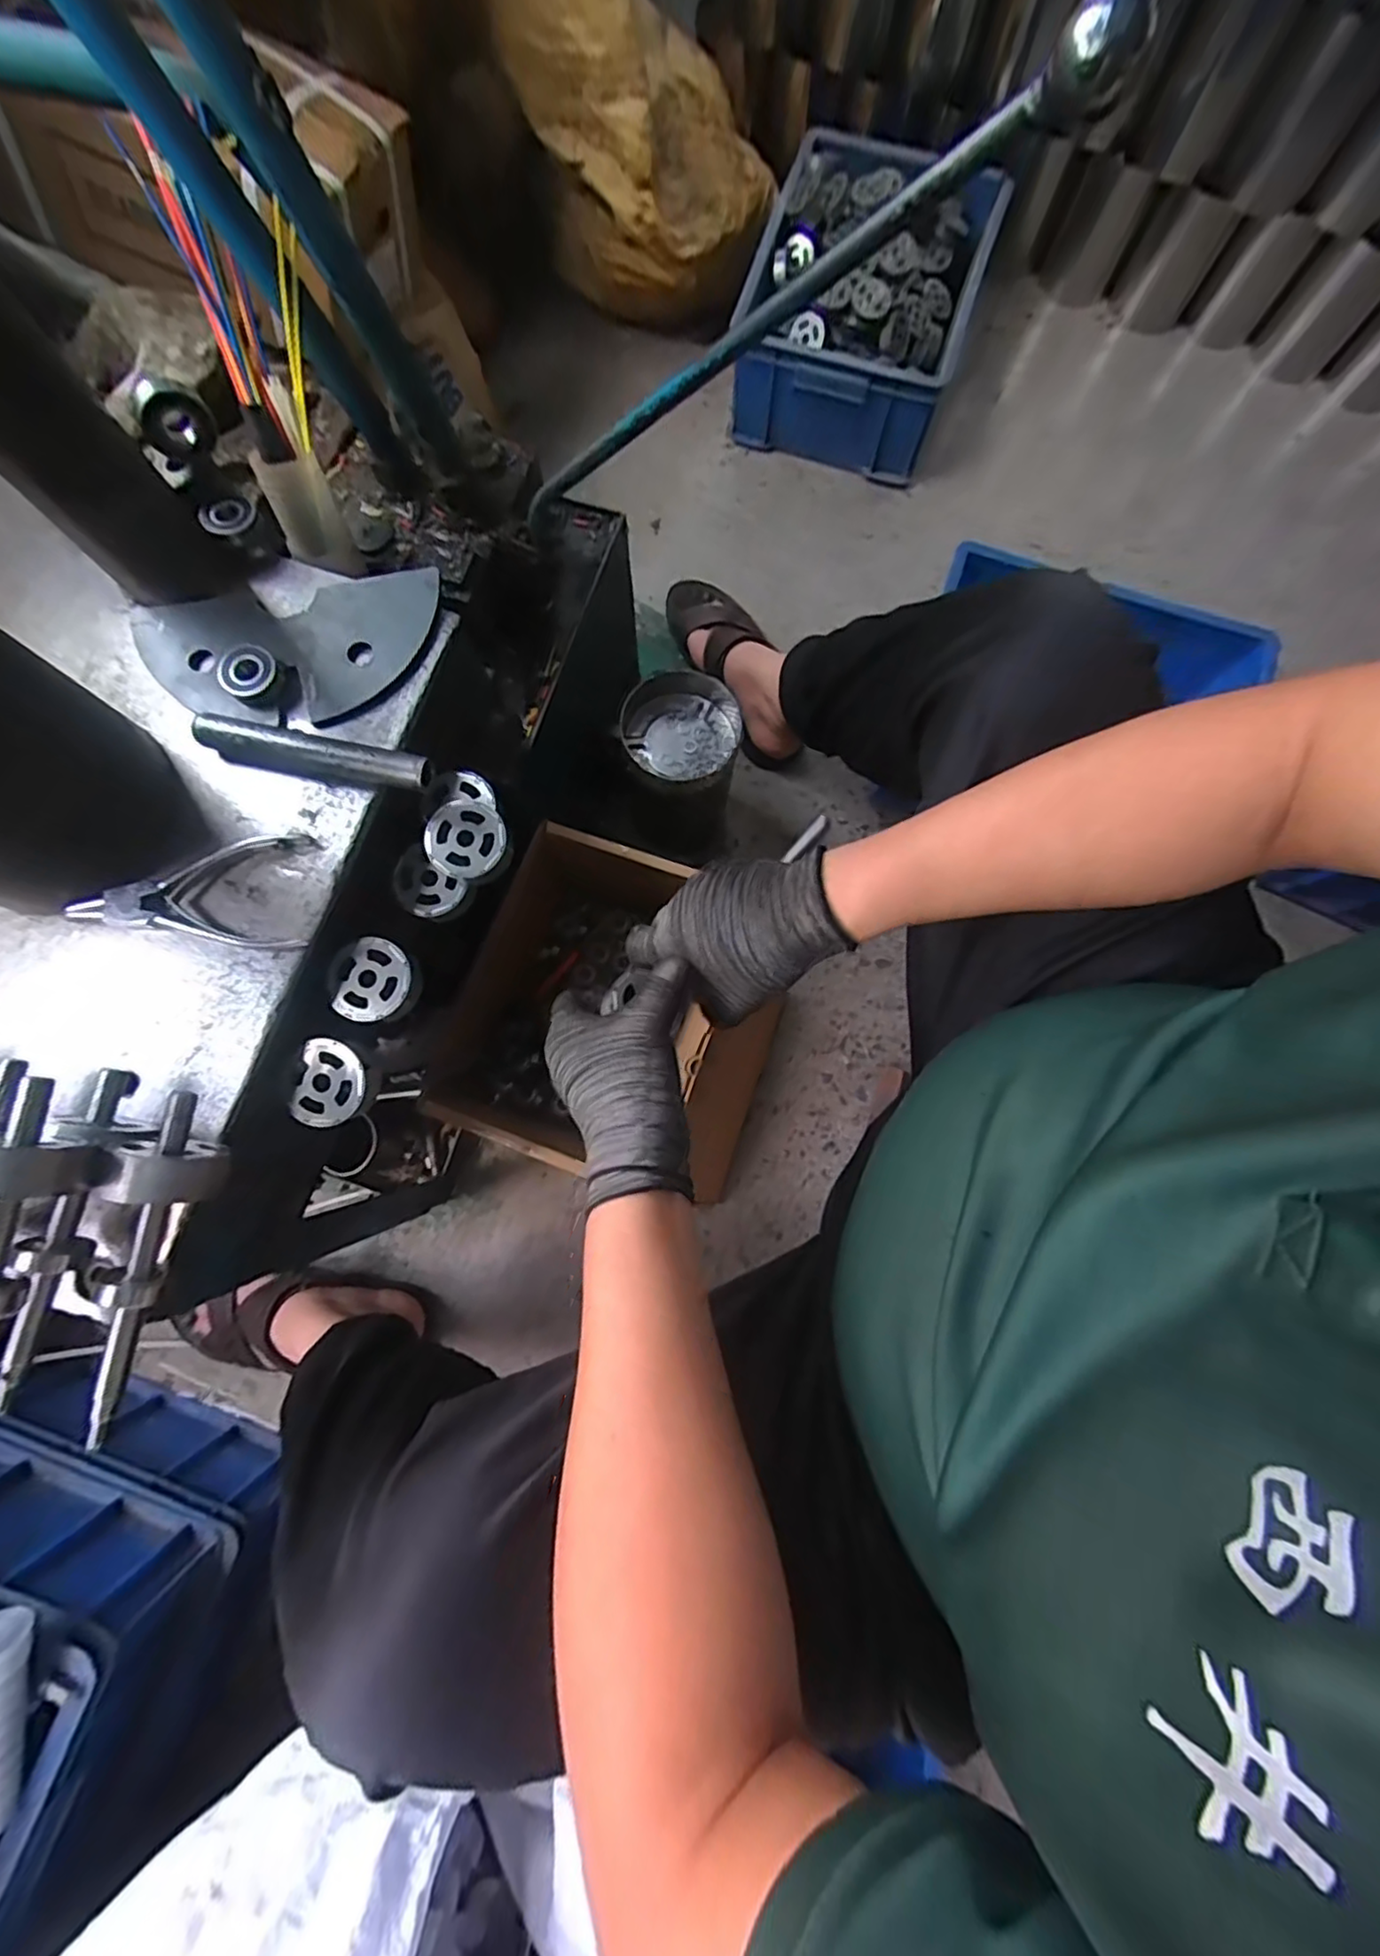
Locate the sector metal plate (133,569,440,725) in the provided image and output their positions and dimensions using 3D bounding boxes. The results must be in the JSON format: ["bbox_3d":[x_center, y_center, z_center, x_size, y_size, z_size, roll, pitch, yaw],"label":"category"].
[{"bbox_3d":[-0.254,-0.208,0.414,0.189,0.011,0.092,-9,79,-3],"label":"sector metal plate"}]

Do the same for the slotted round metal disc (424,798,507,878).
[{"bbox_3d":[-0.148,-0.092,0.426,0.051,0.009,0.050,0,79,-1],"label":"slotted round metal disc"}]

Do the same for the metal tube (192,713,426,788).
[{"bbox_3d":[-0.227,-0.137,0.396,0.143,0.021,0.023,10,79,1],"label":"metal tube"}]

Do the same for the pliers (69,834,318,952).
[{"bbox_3d":[-0.288,-0.058,0.382,0.128,0.014,0.071,7,79,0],"label":"pliers"}]

